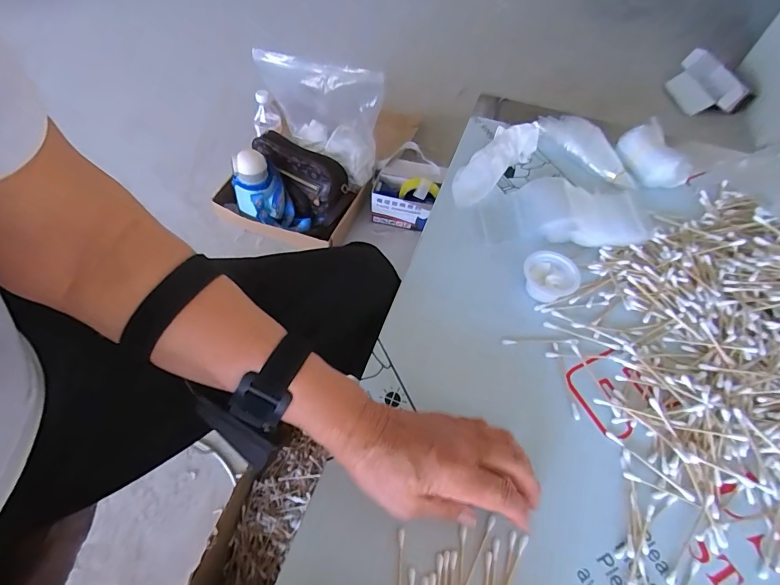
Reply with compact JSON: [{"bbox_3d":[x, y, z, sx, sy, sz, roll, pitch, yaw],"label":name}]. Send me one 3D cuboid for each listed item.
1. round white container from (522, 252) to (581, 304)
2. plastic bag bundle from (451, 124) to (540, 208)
[{"bbox_3d":[0.162,-0.016,0.428,0.051,0.026,0.048,2,57,-2],"label":"round white container"},{"bbox_3d":[0.127,-0.163,0.518,0.136,0.034,0.042,-38,66,-24],"label":"plastic bag bundle"}]

